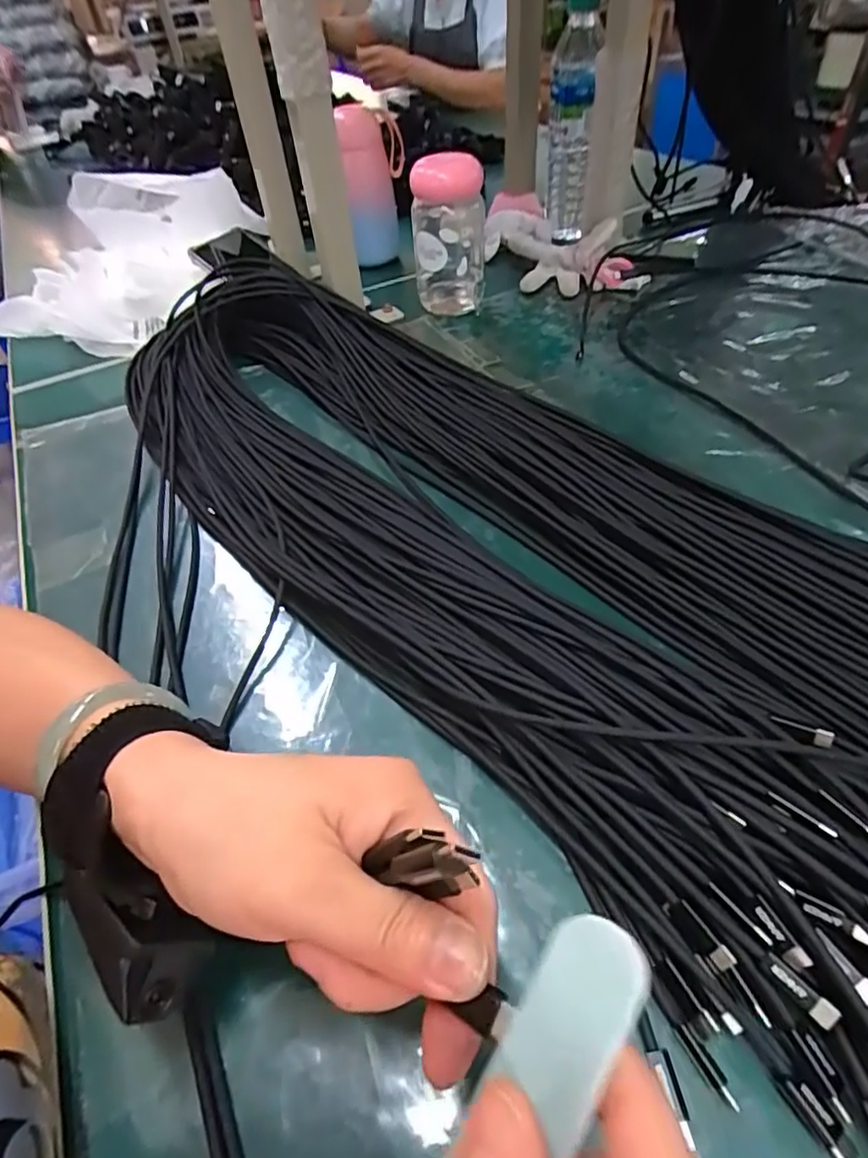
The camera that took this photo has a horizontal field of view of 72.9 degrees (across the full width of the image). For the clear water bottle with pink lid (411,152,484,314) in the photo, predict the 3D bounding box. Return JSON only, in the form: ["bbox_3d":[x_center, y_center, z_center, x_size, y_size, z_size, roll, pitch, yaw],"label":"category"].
[{"bbox_3d":[0.016,-0.345,0.592,0.071,0.133,0.068,-3,48,3],"label":"clear water bottle with pink lid"}]

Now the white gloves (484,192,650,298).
[{"bbox_3d":[0.136,-0.407,0.706,0.129,0.043,0.260,-14,48,-7],"label":"white gloves"}]

